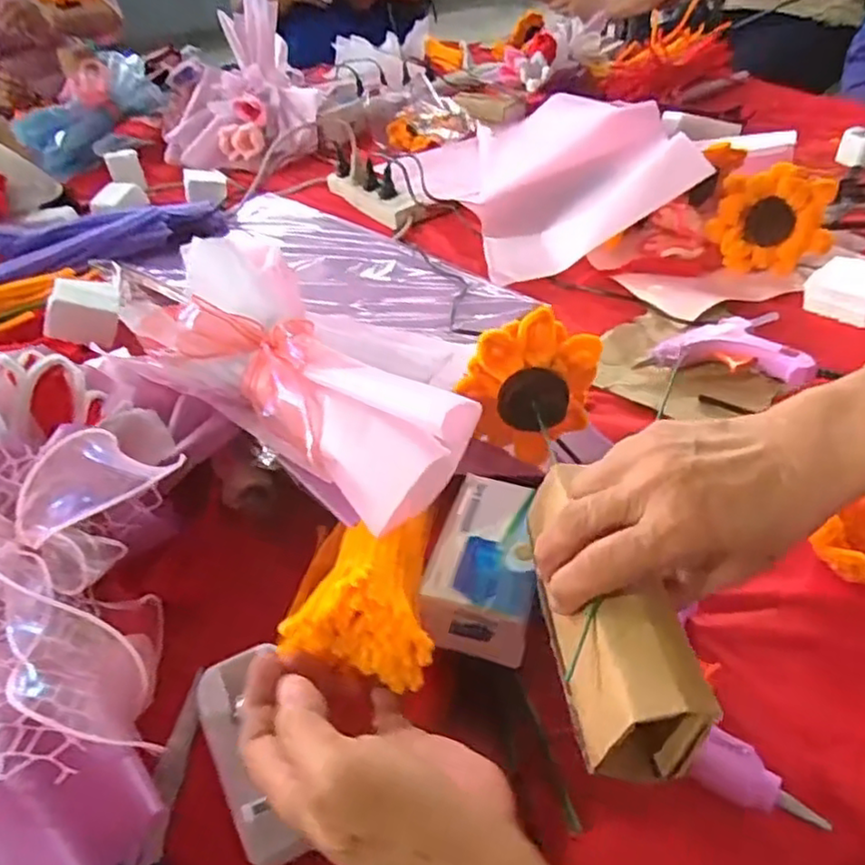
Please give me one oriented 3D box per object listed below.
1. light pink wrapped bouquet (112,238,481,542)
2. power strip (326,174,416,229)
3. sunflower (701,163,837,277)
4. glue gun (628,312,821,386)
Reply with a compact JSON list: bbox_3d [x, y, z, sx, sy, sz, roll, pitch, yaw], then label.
[{"bbox_3d":[-0.094,-0.047,0.467,0.292,0.100,0.119,28,50,34],"label":"light pink wrapped bouquet"},{"bbox_3d":[-0.099,-0.345,0.963,0.030,0.027,0.198,-31,46,-28],"label":"power strip"},{"bbox_3d":[0.368,-0.231,0.716,0.121,0.109,0.028,5,13,10],"label":"sunflower"},{"bbox_3d":[0.279,-0.089,0.615,0.136,0.030,0.121,16,44,24],"label":"glue gun"}]

